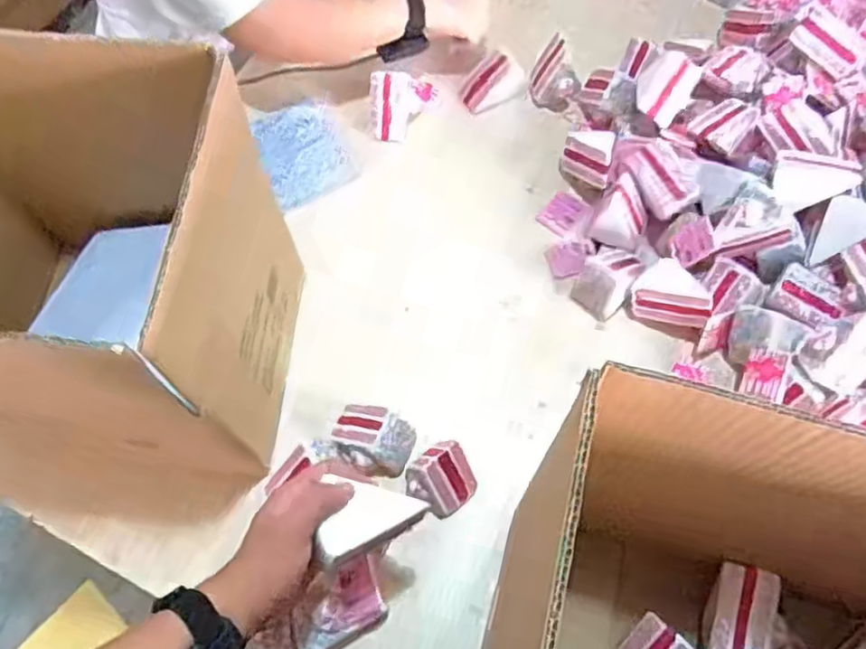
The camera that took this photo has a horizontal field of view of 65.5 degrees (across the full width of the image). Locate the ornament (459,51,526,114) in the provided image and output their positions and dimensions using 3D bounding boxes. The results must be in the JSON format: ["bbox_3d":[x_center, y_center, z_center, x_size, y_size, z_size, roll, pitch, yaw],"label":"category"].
[{"bbox_3d":[0.081,-0.340,0.947,0.078,0.054,0.053,-32,68,-13],"label":"ornament"}]

